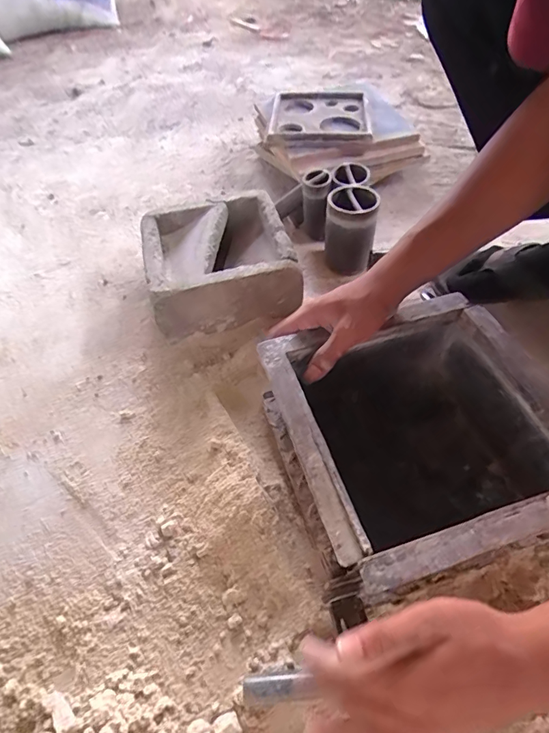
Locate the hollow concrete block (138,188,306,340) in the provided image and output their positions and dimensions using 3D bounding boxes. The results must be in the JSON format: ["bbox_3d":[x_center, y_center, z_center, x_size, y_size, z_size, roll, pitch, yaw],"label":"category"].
[{"bbox_3d":[-0.078,-0.153,0.635,0.206,0.095,0.193,-14,54,-9],"label":"hollow concrete block"}]

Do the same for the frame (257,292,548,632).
[{"bbox_3d":[0.133,0.080,0.438,0.247,0.138,0.238,-15,54,-12],"label":"frame"}]

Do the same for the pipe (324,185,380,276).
[{"bbox_3d":[0.118,-0.212,0.667,0.075,0.110,0.089,9,54,8],"label":"pipe"}]

